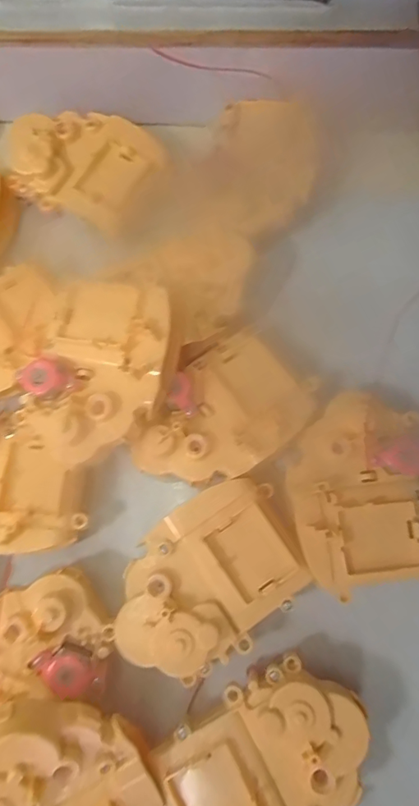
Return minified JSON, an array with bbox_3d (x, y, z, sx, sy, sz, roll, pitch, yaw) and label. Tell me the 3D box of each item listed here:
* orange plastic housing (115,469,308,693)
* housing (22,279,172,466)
[{"bbox_3d":[-0.003,0.090,0.254,0.095,0.042,0.070,-33,78,-7],"label":"orange plastic housing"},{"bbox_3d":[-0.056,-0.017,0.256,0.067,0.033,0.093,12,77,3],"label":"housing"}]

